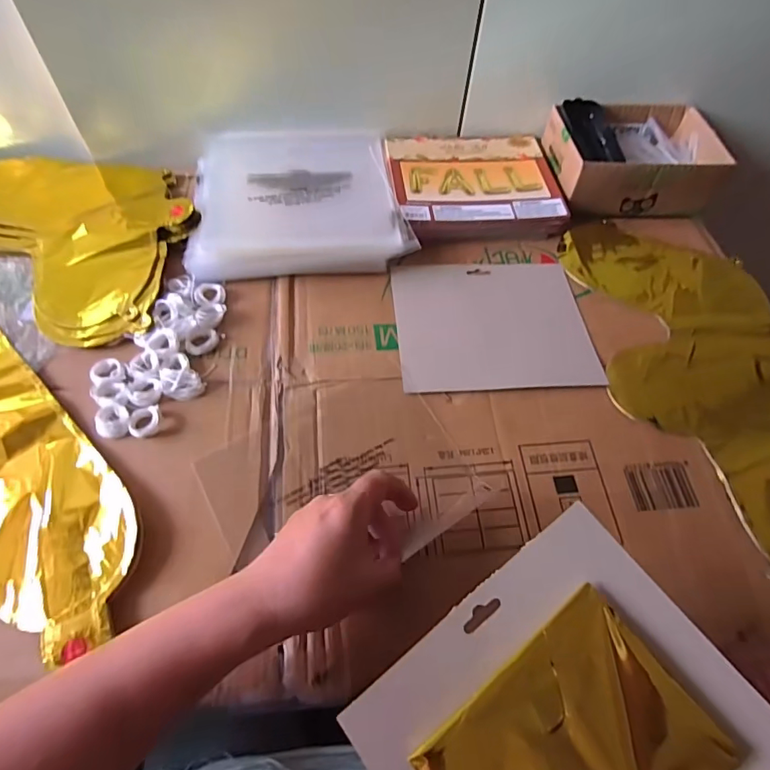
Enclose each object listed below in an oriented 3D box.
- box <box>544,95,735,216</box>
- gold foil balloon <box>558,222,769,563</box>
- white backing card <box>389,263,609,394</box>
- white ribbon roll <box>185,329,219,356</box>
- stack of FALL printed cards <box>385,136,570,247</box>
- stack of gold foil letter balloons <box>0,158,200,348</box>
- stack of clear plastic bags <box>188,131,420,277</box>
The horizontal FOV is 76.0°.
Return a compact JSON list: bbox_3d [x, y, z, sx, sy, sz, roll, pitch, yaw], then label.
[{"bbox_3d":[0.302,-0.283,0.614,0.187,0.068,0.151,0,58,-3],"label":"box"},{"bbox_3d":[0.310,-0.005,0.465,0.197,0.011,0.428,1,58,-3],"label":"gold foil balloon"},{"bbox_3d":[0.106,-0.066,0.494,0.188,0.004,0.161,-2,58,-5],"label":"white backing card"},{"bbox_3d":[-0.171,-0.040,0.462,0.031,0.009,0.022,-28,64,-19],"label":"white ribbon roll"},{"bbox_3d":[0.108,-0.242,0.600,0.198,0.028,0.180,-3,59,-5],"label":"stack of FALL printed cards"},{"bbox_3d":[-0.401,-0.185,0.536,0.412,0.035,0.238,17,59,7],"label":"stack of gold foil letter balloons"},{"bbox_3d":[-0.103,-0.228,0.568,0.222,0.034,0.255,-7,59,-7],"label":"stack of clear plastic bags"}]

